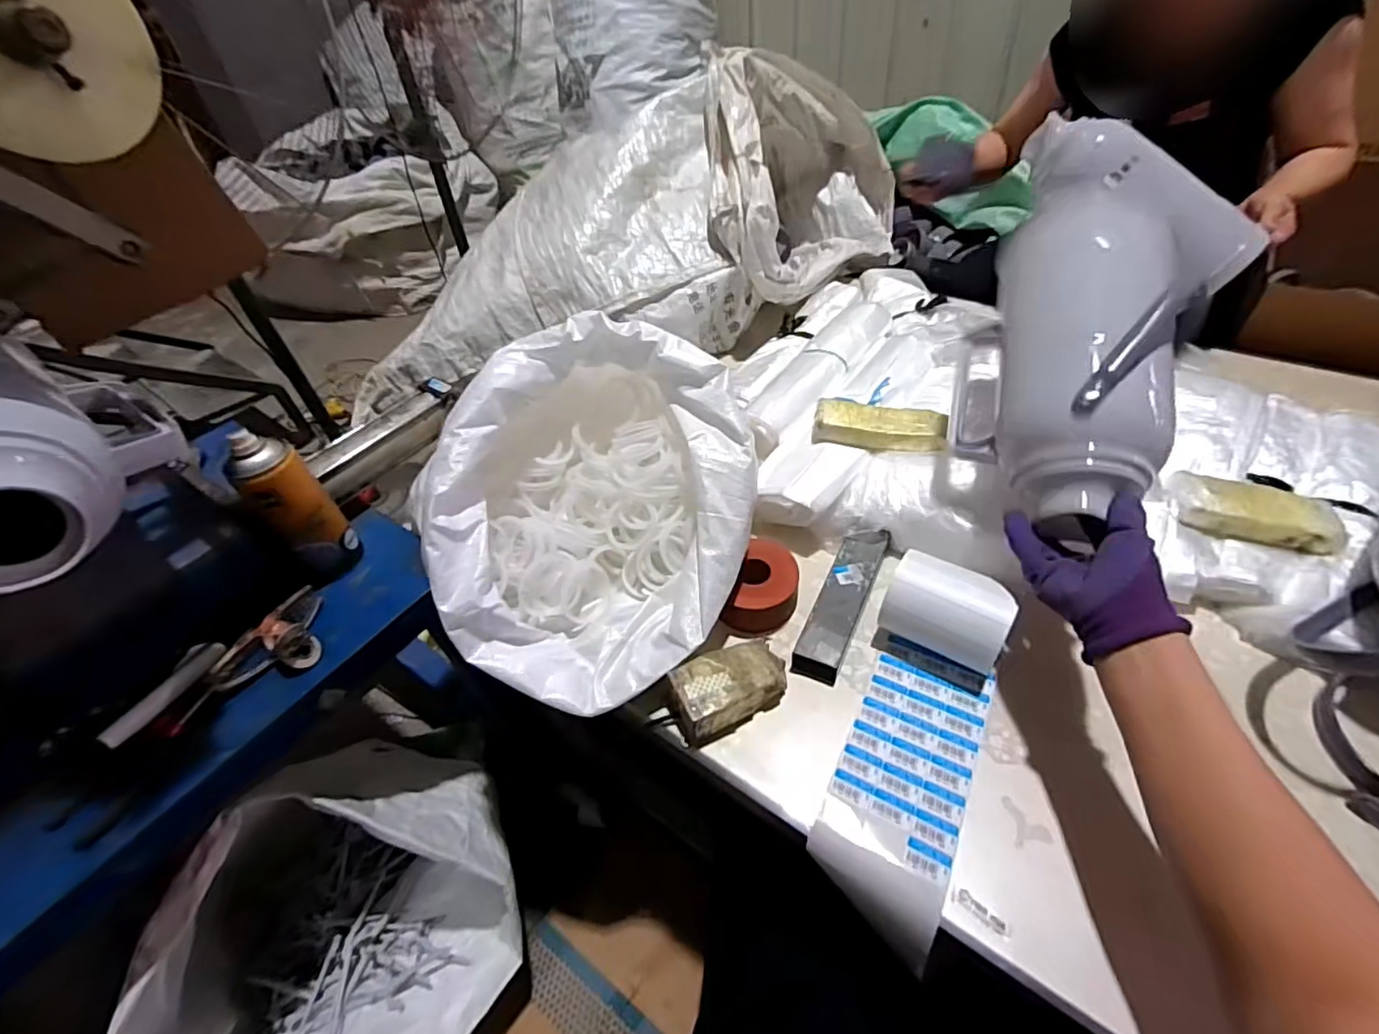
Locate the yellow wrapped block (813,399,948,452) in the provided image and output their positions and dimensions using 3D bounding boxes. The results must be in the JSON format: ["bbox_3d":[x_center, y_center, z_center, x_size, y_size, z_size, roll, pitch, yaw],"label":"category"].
[{"bbox_3d":[0.242,-0.117,0.739,0.162,0.032,0.062,4,45,10],"label":"yellow wrapped block"}]

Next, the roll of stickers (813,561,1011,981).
[{"bbox_3d":[0.209,0.200,0.539,0.120,0.079,0.332,15,65,20],"label":"roll of stickers"}]

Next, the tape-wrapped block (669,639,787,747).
[{"bbox_3d":[0.042,0.166,0.576,0.124,0.050,0.066,-24,47,-17],"label":"tape-wrapped block"}]

